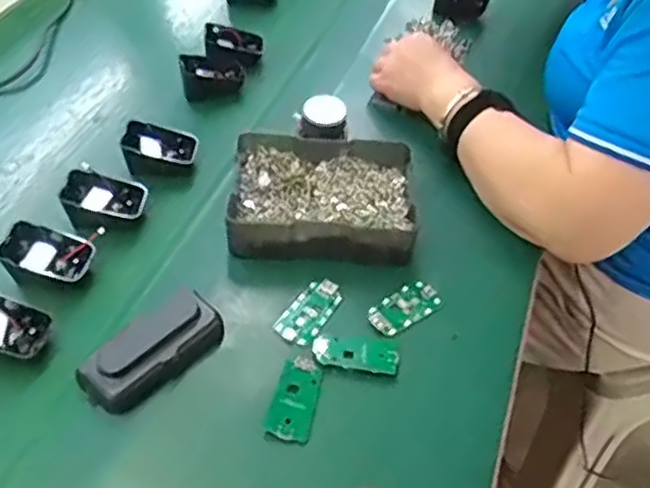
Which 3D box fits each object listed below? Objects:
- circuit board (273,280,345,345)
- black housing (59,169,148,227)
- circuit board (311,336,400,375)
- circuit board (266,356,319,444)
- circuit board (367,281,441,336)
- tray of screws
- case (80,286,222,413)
[{"bbox_3d":[-0.011,0.053,0.547,0.034,0.006,0.065,25,52,22],"label":"circuit board"},{"bbox_3d":[-0.198,-0.038,0.608,0.065,0.037,0.051,3,47,3],"label":"black housing"},{"bbox_3d":[0.024,0.083,0.519,0.065,0.004,0.029,5,47,5],"label":"circuit board"},{"bbox_3d":[-0.021,0.109,0.490,0.028,0.004,0.065,7,48,7],"label":"circuit board"},{"bbox_3d":[0.065,0.052,0.554,0.061,0.004,0.032,-28,53,-23],"label":"circuit board"},{"bbox_3d":[-0.002,-0.043,0.609,0.156,0.040,0.128,2,47,2],"label":"tray of screws"},{"bbox_3d":[-0.124,0.078,0.498,0.047,0.026,0.104,33,56,27],"label":"case"}]

